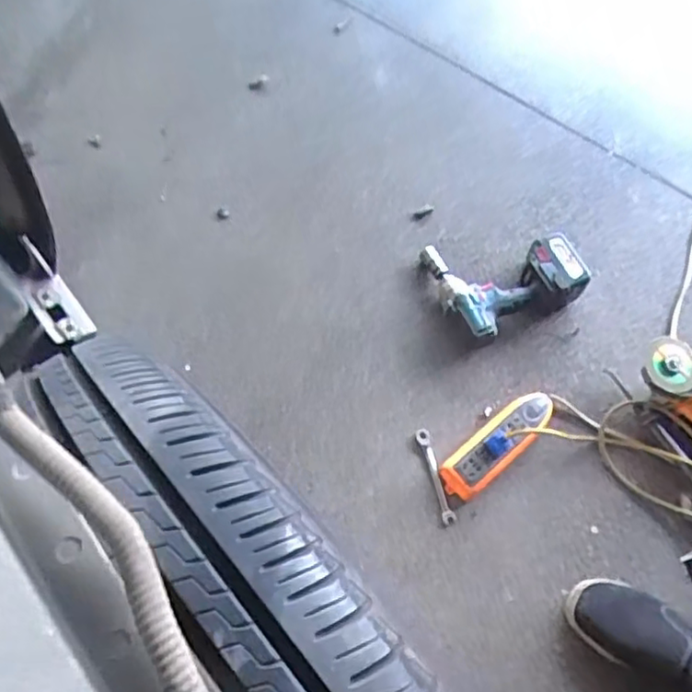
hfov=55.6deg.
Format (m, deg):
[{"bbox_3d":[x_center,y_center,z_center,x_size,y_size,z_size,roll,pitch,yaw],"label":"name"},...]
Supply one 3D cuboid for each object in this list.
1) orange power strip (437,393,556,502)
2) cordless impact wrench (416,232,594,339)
[{"bbox_3d":[0.253,0.154,1.063,0.234,0.053,0.075,-39,74,-17],"label":"orange power strip"},{"bbox_3d":[0.287,-0.124,1.167,0.257,0.075,0.198,-14,68,-9],"label":"cordless impact wrench"}]

